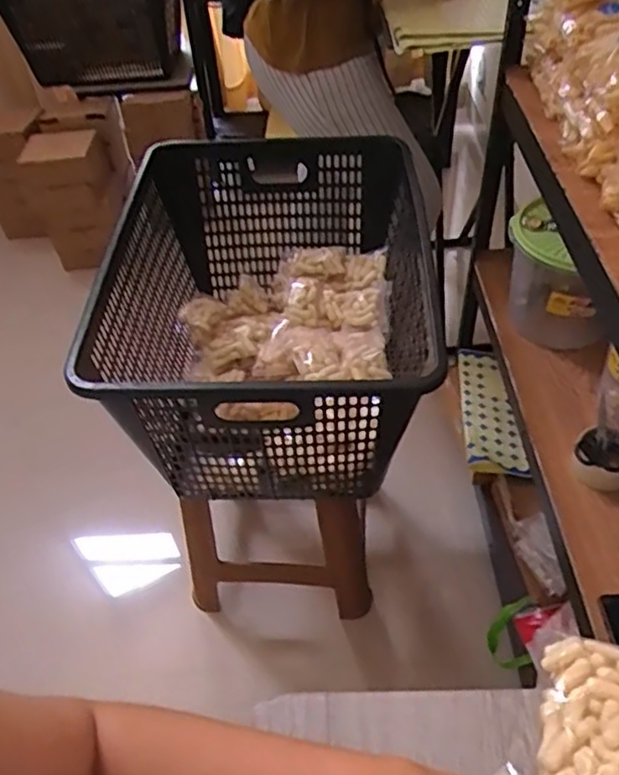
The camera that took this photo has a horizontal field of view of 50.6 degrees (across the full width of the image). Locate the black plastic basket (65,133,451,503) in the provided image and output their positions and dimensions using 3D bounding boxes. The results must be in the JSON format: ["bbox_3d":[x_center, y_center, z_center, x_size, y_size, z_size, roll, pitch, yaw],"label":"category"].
[{"bbox_3d":[-0.051,-0.132,1.038,0.451,0.294,0.651,-3,47,2],"label":"black plastic basket"}]

